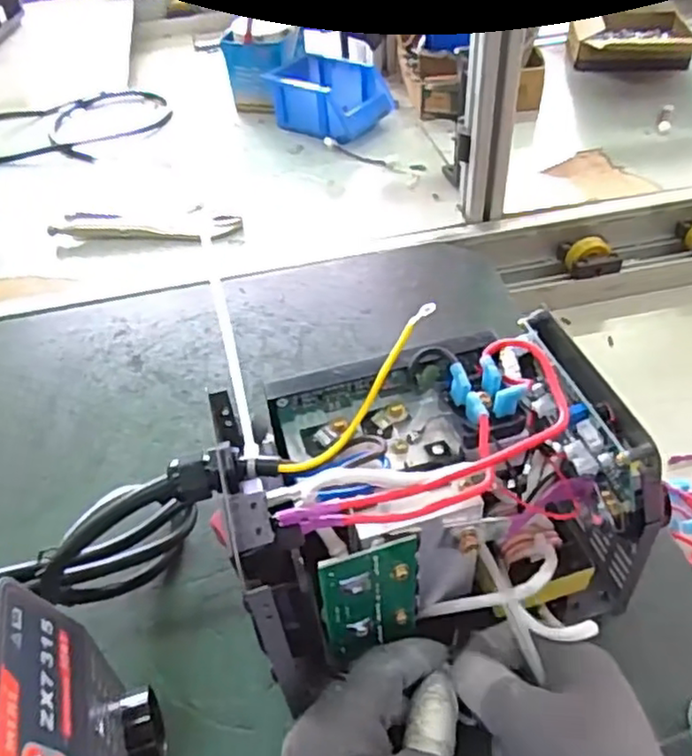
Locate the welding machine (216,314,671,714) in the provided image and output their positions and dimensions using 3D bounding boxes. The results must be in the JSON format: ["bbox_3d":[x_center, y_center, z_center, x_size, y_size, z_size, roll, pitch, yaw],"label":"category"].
[{"bbox_3d":[0.051,0.078,0.358,0.201,0.152,0.119,-14,45,-8],"label":"welding machine"}]

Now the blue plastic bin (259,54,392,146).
[{"bbox_3d":[-0.022,-0.383,0.915,0.152,0.066,0.114,31,54,30],"label":"blue plastic bin"}]

